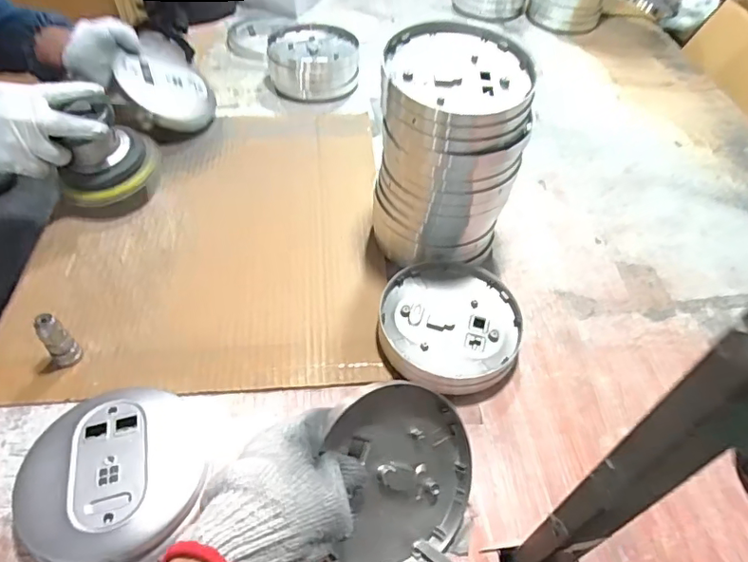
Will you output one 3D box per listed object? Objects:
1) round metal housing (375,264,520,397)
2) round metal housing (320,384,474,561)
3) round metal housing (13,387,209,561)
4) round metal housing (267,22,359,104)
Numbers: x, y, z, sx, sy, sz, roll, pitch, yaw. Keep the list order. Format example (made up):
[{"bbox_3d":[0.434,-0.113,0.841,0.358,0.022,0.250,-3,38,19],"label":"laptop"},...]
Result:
[{"bbox_3d":[0.074,0.043,0.522,0.132,0.030,0.131,2,50,-3],"label":"round metal housing"},{"bbox_3d":[0.019,0.145,0.394,0.114,0.021,0.127,-15,91,-27],"label":"round metal housing"},{"bbox_3d":[-0.199,0.151,0.408,0.130,0.036,0.142,2,50,-3],"label":"round metal housing"},{"bbox_3d":[-0.093,-0.344,0.813,0.132,0.058,0.133,2,50,-3],"label":"round metal housing"}]

